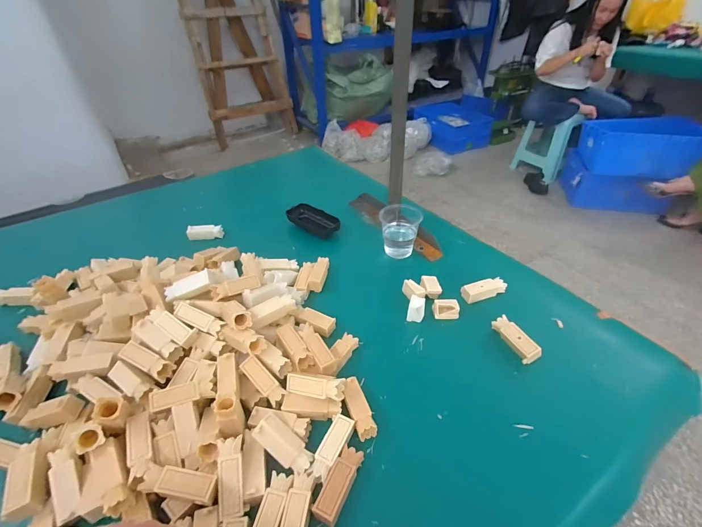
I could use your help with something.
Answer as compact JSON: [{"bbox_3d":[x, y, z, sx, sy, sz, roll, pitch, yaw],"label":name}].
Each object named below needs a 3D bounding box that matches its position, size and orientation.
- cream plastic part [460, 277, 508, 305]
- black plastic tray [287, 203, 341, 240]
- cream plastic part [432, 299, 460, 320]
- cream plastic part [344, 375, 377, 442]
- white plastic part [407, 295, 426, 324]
[{"bbox_3d":[0.195,0.038,0.501,0.064,0.015,0.025,-14,41,-14],"label":"cream plastic part"},{"bbox_3d":[-0.068,-0.083,0.657,0.110,0.030,0.044,23,46,28],"label":"black plastic tray"},{"bbox_3d":[0.132,0.063,0.475,0.035,0.017,0.023,1,39,3],"label":"cream plastic part"},{"bbox_3d":[0.007,0.154,0.366,0.021,0.018,0.060,-15,41,-15],"label":"cream plastic part"},{"bbox_3d":[0.090,0.063,0.469,0.021,0.028,0.025,9,41,13],"label":"white plastic part"}]

